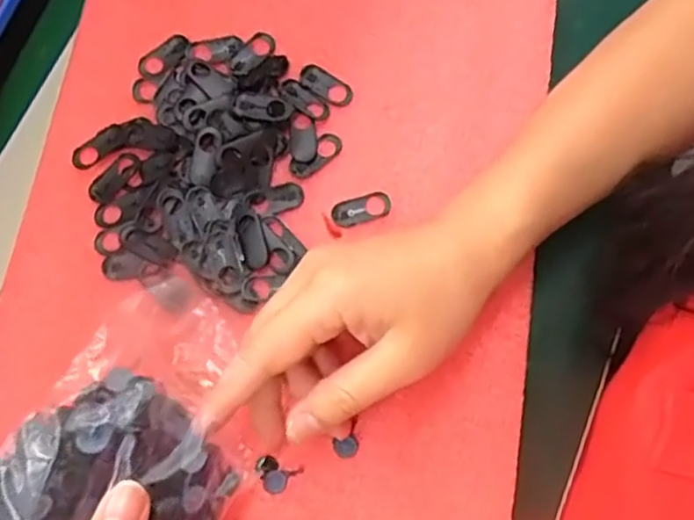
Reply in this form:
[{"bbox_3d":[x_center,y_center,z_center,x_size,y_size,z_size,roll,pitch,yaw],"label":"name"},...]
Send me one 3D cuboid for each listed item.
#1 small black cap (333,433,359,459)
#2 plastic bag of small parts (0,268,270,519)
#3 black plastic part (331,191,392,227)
[{"bbox_3d":[0.000,0.088,0.321,0.012,0.006,0.010,-20,76,-5],"label":"small black cap"},{"bbox_3d":[-0.080,0.075,0.265,0.087,0.025,0.126,45,62,-16],"label":"plastic bag of small parts"},{"bbox_3d":[0.008,-0.027,0.353,0.032,0.004,0.013,-18,76,-4],"label":"black plastic part"}]

